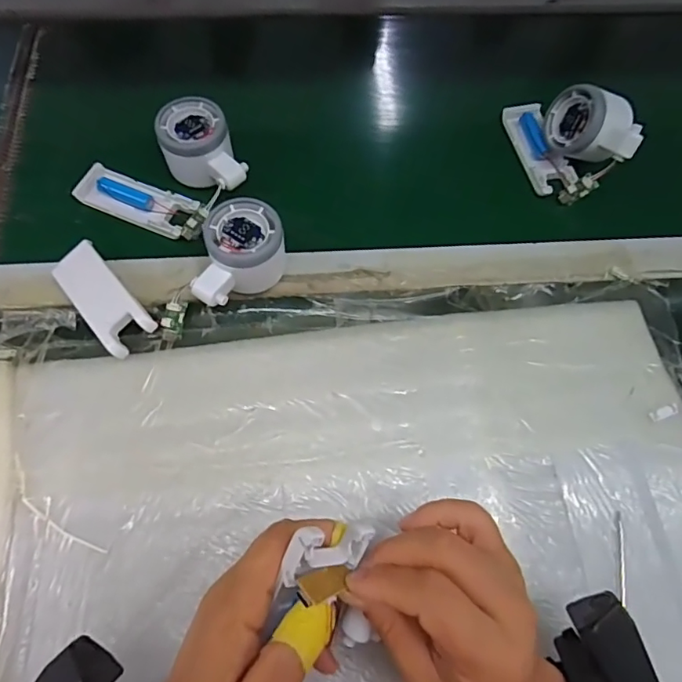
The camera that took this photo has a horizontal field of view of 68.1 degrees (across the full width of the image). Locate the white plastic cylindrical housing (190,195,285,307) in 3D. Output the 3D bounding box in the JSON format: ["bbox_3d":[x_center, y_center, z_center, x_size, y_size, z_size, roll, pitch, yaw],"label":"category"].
[{"bbox_3d":[-0.076,-0.063,0.396,0.062,0.050,0.083,6,69,2],"label":"white plastic cylindrical housing"}]

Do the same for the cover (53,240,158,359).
[{"bbox_3d":[-0.187,-0.033,0.394,0.039,0.022,0.098,-38,73,-18],"label":"cover"}]

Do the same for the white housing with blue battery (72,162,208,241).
[{"bbox_3d":[-0.173,-0.121,0.443,0.119,0.015,0.042,22,66,7],"label":"white housing with blue battery"}]

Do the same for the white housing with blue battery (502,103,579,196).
[{"bbox_3d":[0.191,-0.186,0.487,0.040,0.016,0.104,-10,70,-6],"label":"white housing with blue battery"}]

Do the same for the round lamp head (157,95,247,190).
[{"bbox_3d":[-0.124,-0.166,0.441,0.058,0.048,0.086,-22,71,-10],"label":"round lamp head"}]

